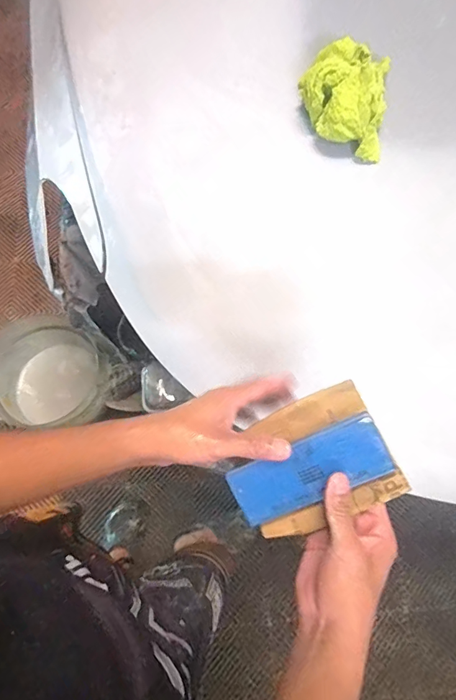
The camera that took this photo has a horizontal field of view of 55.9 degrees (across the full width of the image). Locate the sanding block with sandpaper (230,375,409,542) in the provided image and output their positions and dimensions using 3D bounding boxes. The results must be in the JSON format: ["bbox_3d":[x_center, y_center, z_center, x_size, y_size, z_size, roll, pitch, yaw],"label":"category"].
[{"bbox_3d":[0.073,0.106,0.401,0.143,0.024,0.111,-28,74,10],"label":"sanding block with sandpaper"}]

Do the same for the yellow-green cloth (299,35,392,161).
[{"bbox_3d":[0.165,-0.341,0.591,0.121,0.090,0.113,-3,72,-4],"label":"yellow-green cloth"}]

